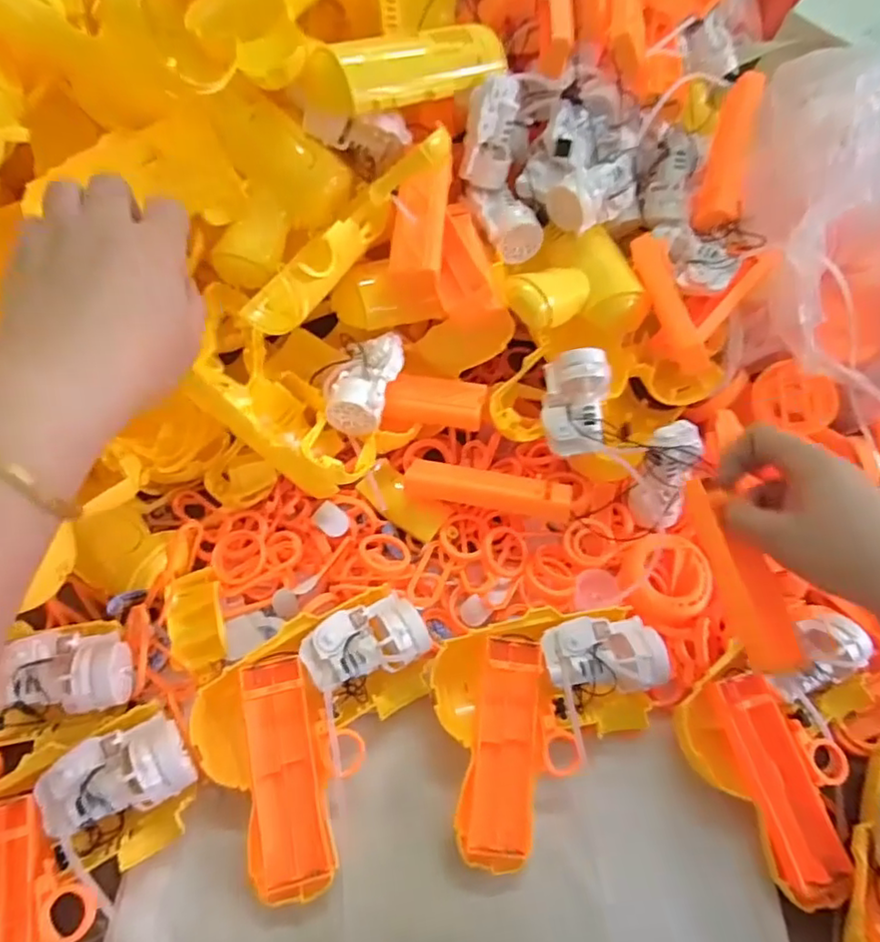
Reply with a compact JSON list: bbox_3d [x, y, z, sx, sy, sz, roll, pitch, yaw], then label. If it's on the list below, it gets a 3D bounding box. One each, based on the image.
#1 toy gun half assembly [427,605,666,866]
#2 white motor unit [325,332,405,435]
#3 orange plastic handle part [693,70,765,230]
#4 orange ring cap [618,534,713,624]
[{"bbox_3d":[0.068,0.142,0.336,0.127,0.039,0.117,-7,59,-9],"label":"toy gun half assembly"},{"bbox_3d":[-0.049,-0.059,0.391,0.039,0.029,0.062,19,58,7],"label":"white motor unit"},{"bbox_3d":[0.212,-0.234,0.433,0.022,0.032,0.105,11,94,2],"label":"orange plastic handle part"},{"bbox_3d":[0.146,0.071,0.386,0.054,0.021,0.056,2,58,-4],"label":"orange ring cap"}]

